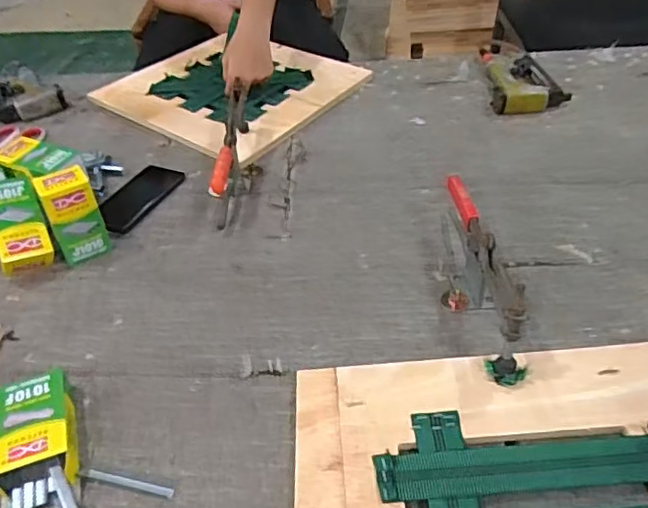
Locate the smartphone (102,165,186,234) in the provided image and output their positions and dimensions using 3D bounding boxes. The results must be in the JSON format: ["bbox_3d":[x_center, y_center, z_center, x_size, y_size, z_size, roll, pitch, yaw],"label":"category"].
[{"bbox_3d":[-0.298,-0.091,0.943,0.080,0.009,0.170,15,44,20],"label":"smartphone"}]

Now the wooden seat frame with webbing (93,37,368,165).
[{"bbox_3d":[-0.185,-0.340,1.192,0.424,0.018,0.413,25,50,27],"label":"wooden seat frame with webbing"}]

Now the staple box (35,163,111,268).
[{"bbox_3d":[-0.345,-0.050,0.815,0.065,0.118,0.055,-25,45,-23],"label":"staple box"}]

